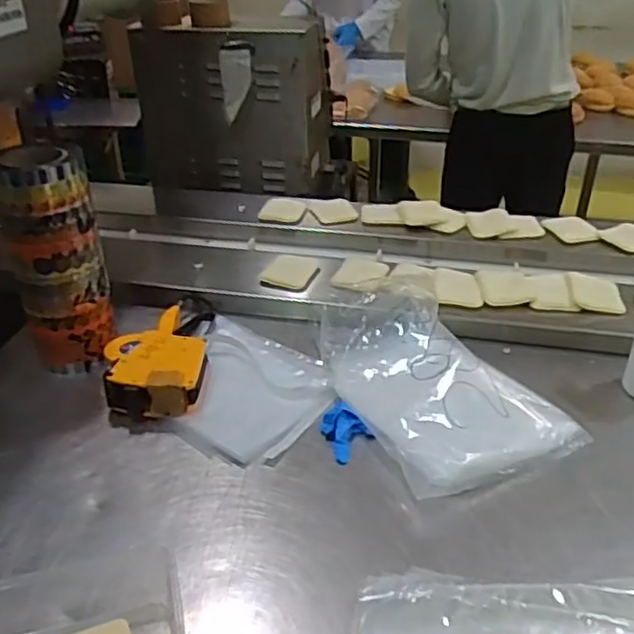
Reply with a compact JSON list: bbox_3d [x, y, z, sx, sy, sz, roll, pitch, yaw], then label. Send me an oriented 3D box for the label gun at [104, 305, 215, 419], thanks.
[{"bbox_3d":[-0.237,0.051,1.008,0.144,0.060,0.253,-3,34,-3],"label":"label gun"}]

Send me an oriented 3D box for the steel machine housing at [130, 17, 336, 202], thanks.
[{"bbox_3d":[-0.184,-0.466,1.509,0.408,0.346,0.166,0,34,2],"label":"steel machine housing"}]

